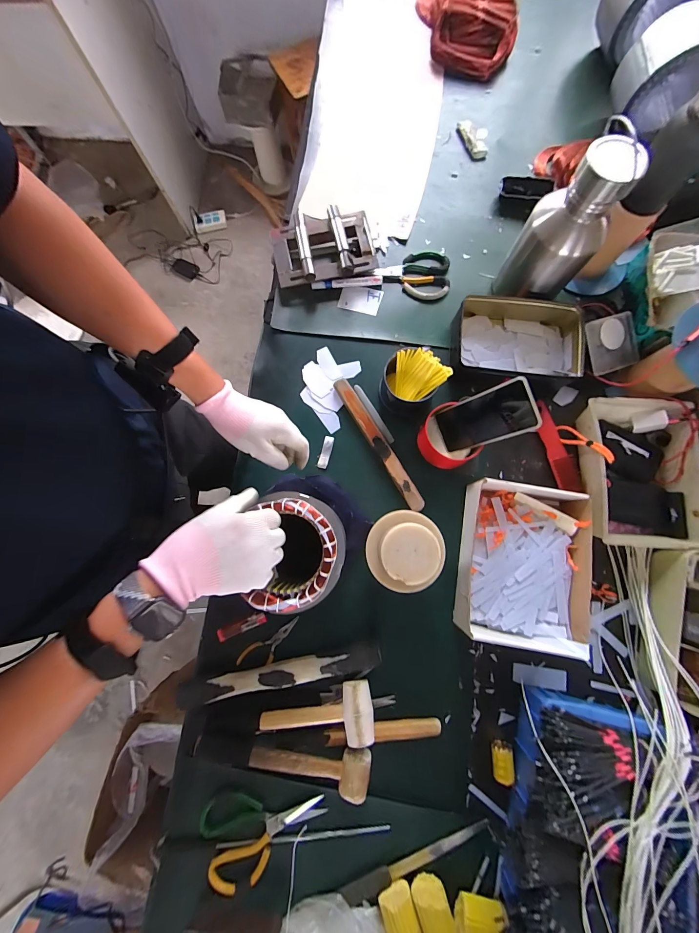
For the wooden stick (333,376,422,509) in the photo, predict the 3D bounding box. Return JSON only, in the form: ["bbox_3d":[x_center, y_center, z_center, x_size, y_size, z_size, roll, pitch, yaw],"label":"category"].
[{"bbox_3d":[0.052,-0.044,0.590,0.030,0.021,0.278,-30,81,-5],"label":"wooden stick"}]

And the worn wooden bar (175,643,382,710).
[{"bbox_3d":[-0.110,0.333,0.512,0.318,0.031,0.037,-11,79,-2],"label":"worn wooden bar"}]

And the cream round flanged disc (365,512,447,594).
[{"bbox_3d":[0.077,0.116,0.449,0.098,0.059,0.111,34,83,8],"label":"cream round flanged disc"}]

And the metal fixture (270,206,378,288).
[{"bbox_3d":[-0.046,-0.442,0.643,0.215,0.050,0.153,-10,79,-2],"label":"metal fixture"}]

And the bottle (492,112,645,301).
[{"bbox_3d":[0.347,-0.378,0.536,0.121,0.233,0.110,41,82,7],"label":"bottle"}]

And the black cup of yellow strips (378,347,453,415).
[{"bbox_3d":[0.112,-0.152,0.573,0.108,0.081,0.095,0,79,0],"label":"black cup of yellow strips"}]

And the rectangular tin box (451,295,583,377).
[{"bbox_3d":[0.317,-0.229,0.598,0.236,0.058,0.152,7,79,1],"label":"rectangular tin box"}]

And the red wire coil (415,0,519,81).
[{"bbox_3d":[0.271,-1.046,0.756,0.239,0.053,0.227,11,81,5],"label":"red wire coil"}]

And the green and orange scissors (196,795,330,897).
[{"bbox_3d":[-0.129,0.551,0.484,0.189,0.015,0.115,-13,80,-2],"label":"green and orange scissors"}]

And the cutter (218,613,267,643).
[{"bbox_3d":[-0.182,0.270,0.541,0.082,0.007,0.021,-22,80,-4],"label":"cutter"}]

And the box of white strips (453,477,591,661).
[{"bbox_3d":[0.280,0.157,0.520,0.198,0.069,0.242,11,80,2],"label":"box of white strips"}]

